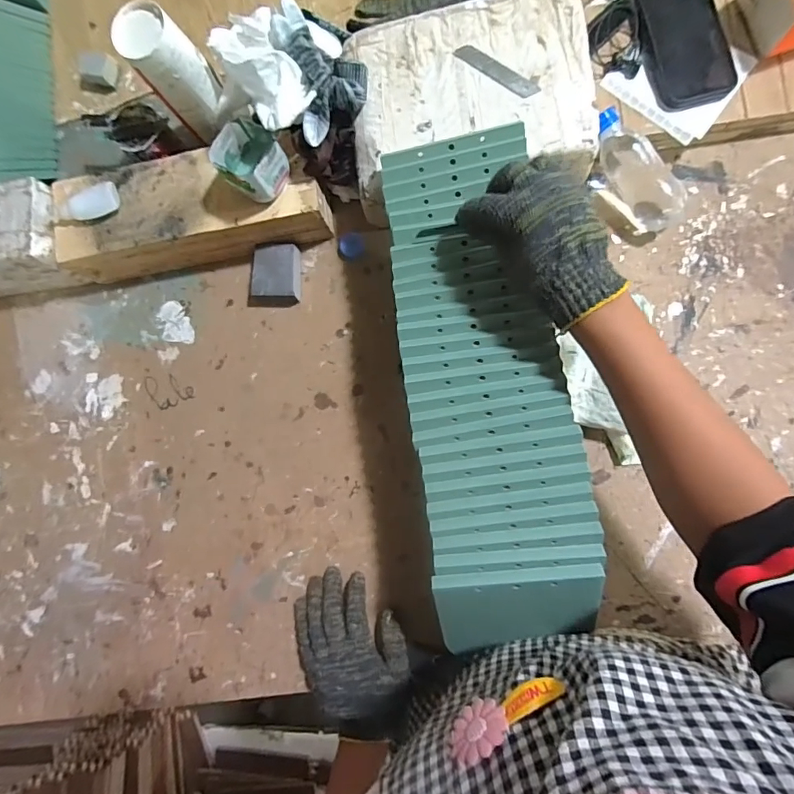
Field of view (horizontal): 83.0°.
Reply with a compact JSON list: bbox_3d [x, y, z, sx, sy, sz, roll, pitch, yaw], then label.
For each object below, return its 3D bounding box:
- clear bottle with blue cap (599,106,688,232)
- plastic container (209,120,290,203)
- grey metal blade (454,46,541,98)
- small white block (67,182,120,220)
[{"bbox_3d":[0.277,-0.258,0.515,0.057,0.048,0.150,-37,96,2],"label":"clear bottle with blue cap"},{"bbox_3d":[-0.161,-0.261,0.500,0.069,0.054,0.072,-42,82,1],"label":"plastic container"},{"bbox_3d":[0.107,-0.351,0.482,0.098,0.004,0.020,38,90,8],"label":"grey metal blade"},{"bbox_3d":[-0.367,-0.235,0.544,0.060,0.020,0.040,-21,84,5],"label":"small white block"}]

